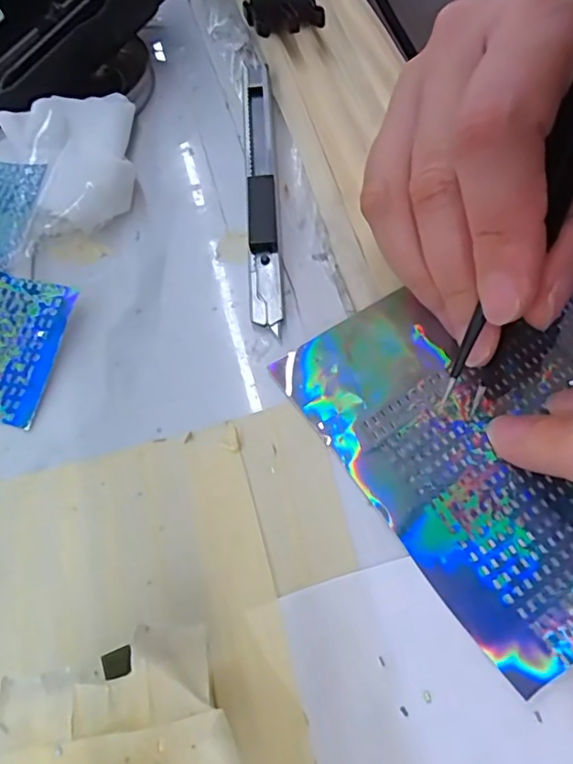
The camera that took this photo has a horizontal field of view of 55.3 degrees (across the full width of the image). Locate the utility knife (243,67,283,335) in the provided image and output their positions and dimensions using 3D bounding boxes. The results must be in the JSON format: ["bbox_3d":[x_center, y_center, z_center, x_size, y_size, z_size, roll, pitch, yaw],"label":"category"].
[{"bbox_3d":[-0.010,-0.075,0.203,0.010,0.009,0.131,-5,60,2],"label":"utility knife"}]

